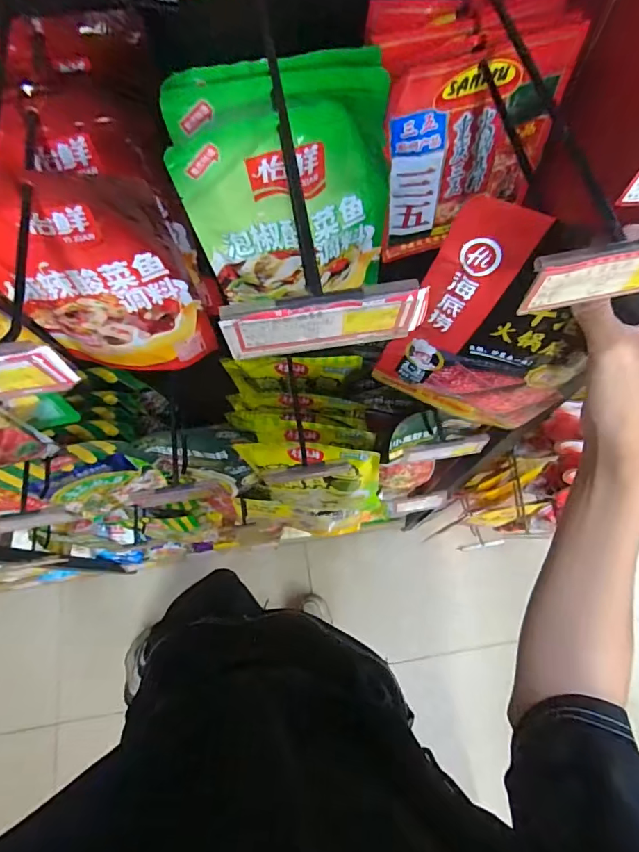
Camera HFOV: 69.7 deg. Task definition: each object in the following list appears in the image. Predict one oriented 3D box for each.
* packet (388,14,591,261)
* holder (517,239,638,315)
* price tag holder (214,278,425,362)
[{"bbox_3d":[0.137,-0.254,0.448,0.146,0.195,0.034,-10,71,-2],"label":"packet"},{"bbox_3d":[0.162,-0.084,0.249,0.100,0.045,0.008,-11,71,0],"label":"holder"},{"bbox_3d":[0.004,-0.056,0.246,0.106,0.050,0.008,-8,71,-1],"label":"price tag holder"}]

